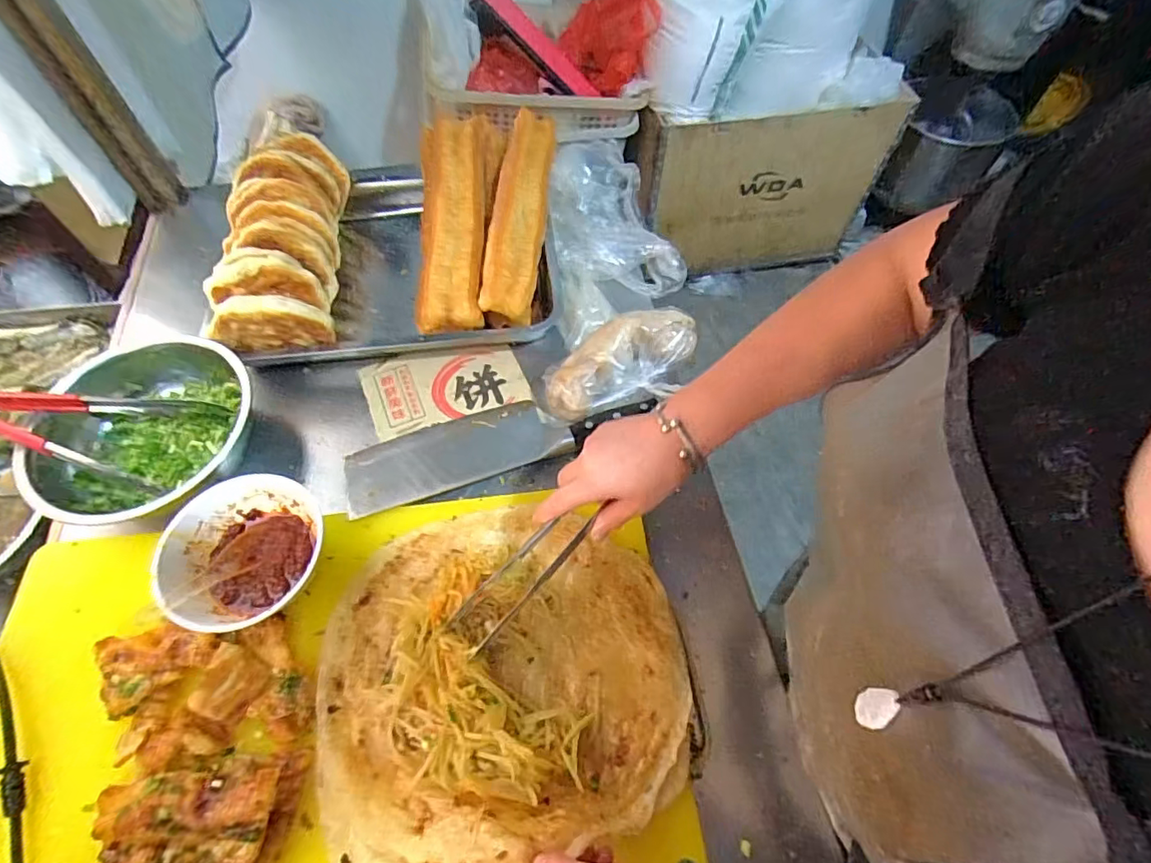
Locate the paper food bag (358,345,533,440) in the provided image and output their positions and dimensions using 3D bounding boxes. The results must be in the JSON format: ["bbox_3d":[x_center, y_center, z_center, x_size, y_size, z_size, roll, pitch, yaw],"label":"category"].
[{"bbox_3d":[-0.146,-0.053,0.607,0.167,0.010,0.094,-16,62,-10],"label":"paper food bag"}]

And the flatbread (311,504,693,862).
[{"bbox_3d":[-0.061,0.184,0.426,0.294,0.057,0.275,1,58,-1],"label":"flatbread"}]

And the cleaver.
[{"bbox_3d":[-0.082,0.003,0.557,0.299,0.022,0.083,-17,62,-10],"label":"cleaver"}]

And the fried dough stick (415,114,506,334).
[{"bbox_3d":[-0.143,-0.251,0.648,0.099,0.049,0.301,0,70,-1],"label":"fried dough stick"}]

